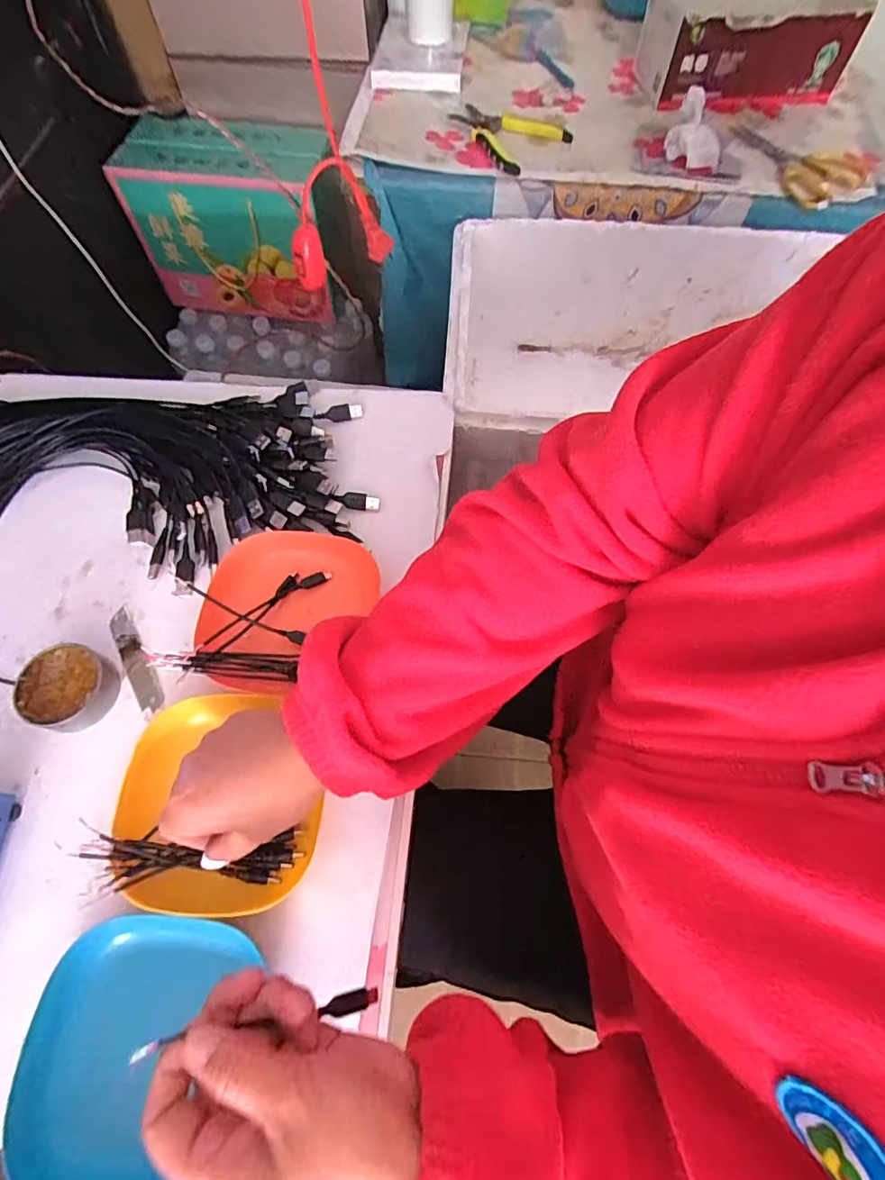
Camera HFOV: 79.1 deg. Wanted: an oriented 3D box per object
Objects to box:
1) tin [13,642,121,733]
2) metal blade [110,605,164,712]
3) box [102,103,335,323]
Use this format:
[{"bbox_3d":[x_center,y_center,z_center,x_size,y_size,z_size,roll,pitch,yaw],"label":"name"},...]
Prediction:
[{"bbox_3d":[-0.289,0.075,0.416,0.067,0.022,0.062,0,65,0],"label":"tin"},{"bbox_3d":[-0.253,0.056,0.439,0.019,0.004,0.096,-30,69,-13],"label":"metal blade"},{"bbox_3d":[-0.334,-0.618,0.905,0.315,0.236,0.152,9,66,4],"label":"box"}]

